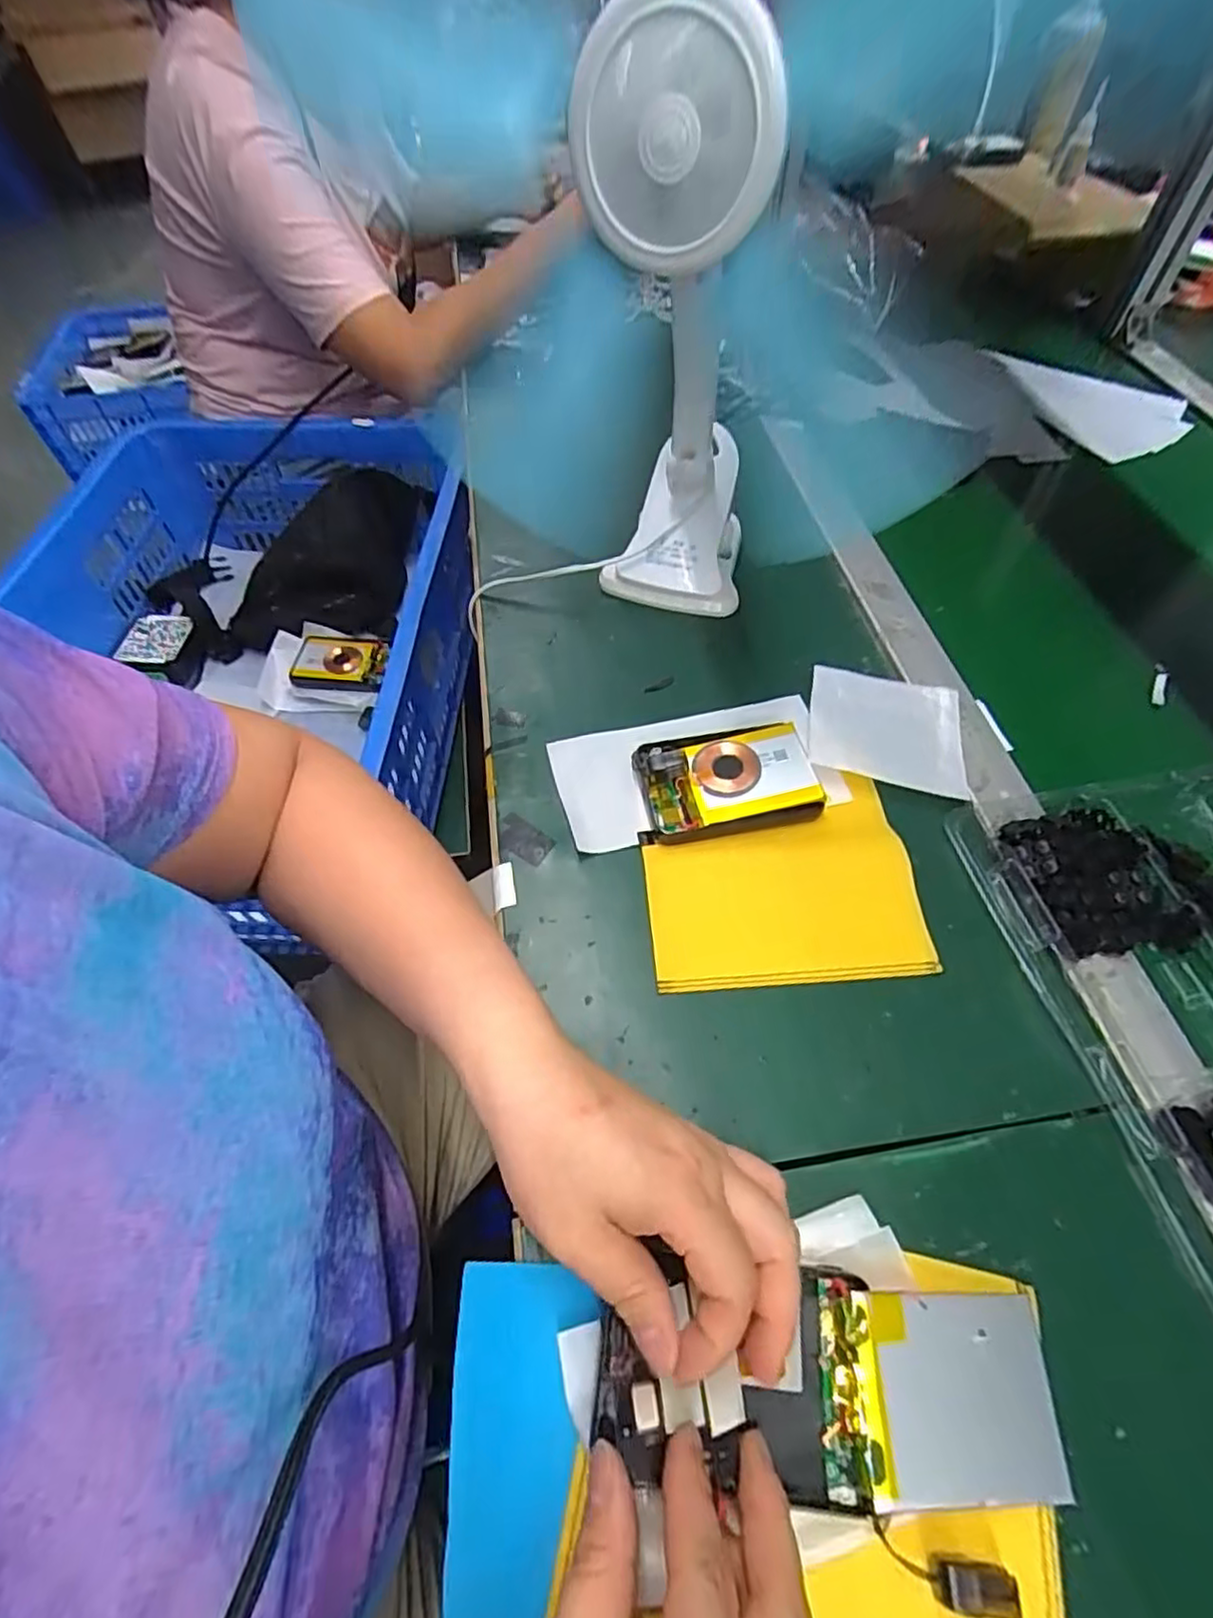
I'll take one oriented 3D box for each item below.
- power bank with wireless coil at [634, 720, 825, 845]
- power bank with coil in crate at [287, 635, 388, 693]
[{"bbox_3d":[0.074,-0.018,0.421,0.107,0.018,0.068,-9,56,-5],"label":"power bank with wireless coil"},{"bbox_3d":[-0.294,-0.163,0.745,0.096,0.018,0.072,-2,56,0],"label":"power bank with coil in crate"}]

